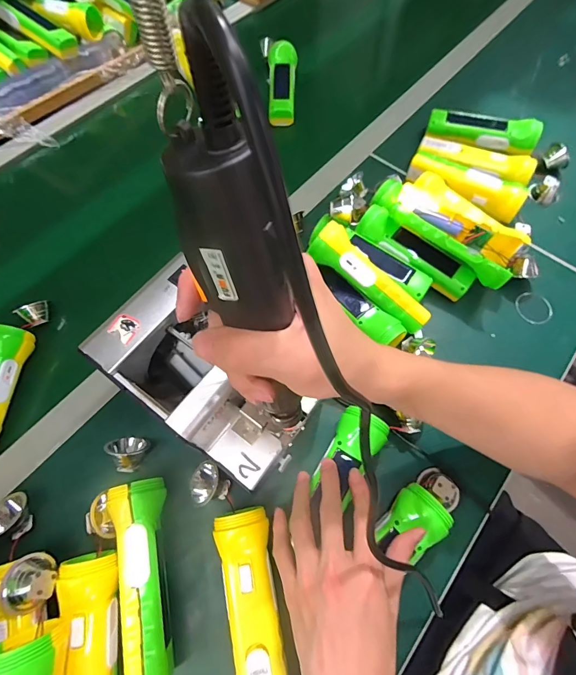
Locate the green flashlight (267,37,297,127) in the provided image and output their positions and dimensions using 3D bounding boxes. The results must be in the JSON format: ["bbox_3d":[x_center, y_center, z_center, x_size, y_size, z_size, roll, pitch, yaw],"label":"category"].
[{"bbox_3d":[-0.009,-0.453,0.639,0.048,0.035,0.180,-1,66,0],"label":"green flashlight"}]

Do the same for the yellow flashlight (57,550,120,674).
[{"bbox_3d":[-0.166,0.280,0.310,0.048,0.044,0.166,-9,66,-4],"label":"yellow flashlight"}]

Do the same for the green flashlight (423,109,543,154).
[{"bbox_3d":[0.307,-0.325,0.576,0.165,0.051,0.063,20,68,9],"label":"green flashlight"}]

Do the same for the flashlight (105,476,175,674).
[{"bbox_3d":[-0.134,0.221,0.331,0.060,0.050,0.162,-15,67,-6],"label":"flashlight"}]

